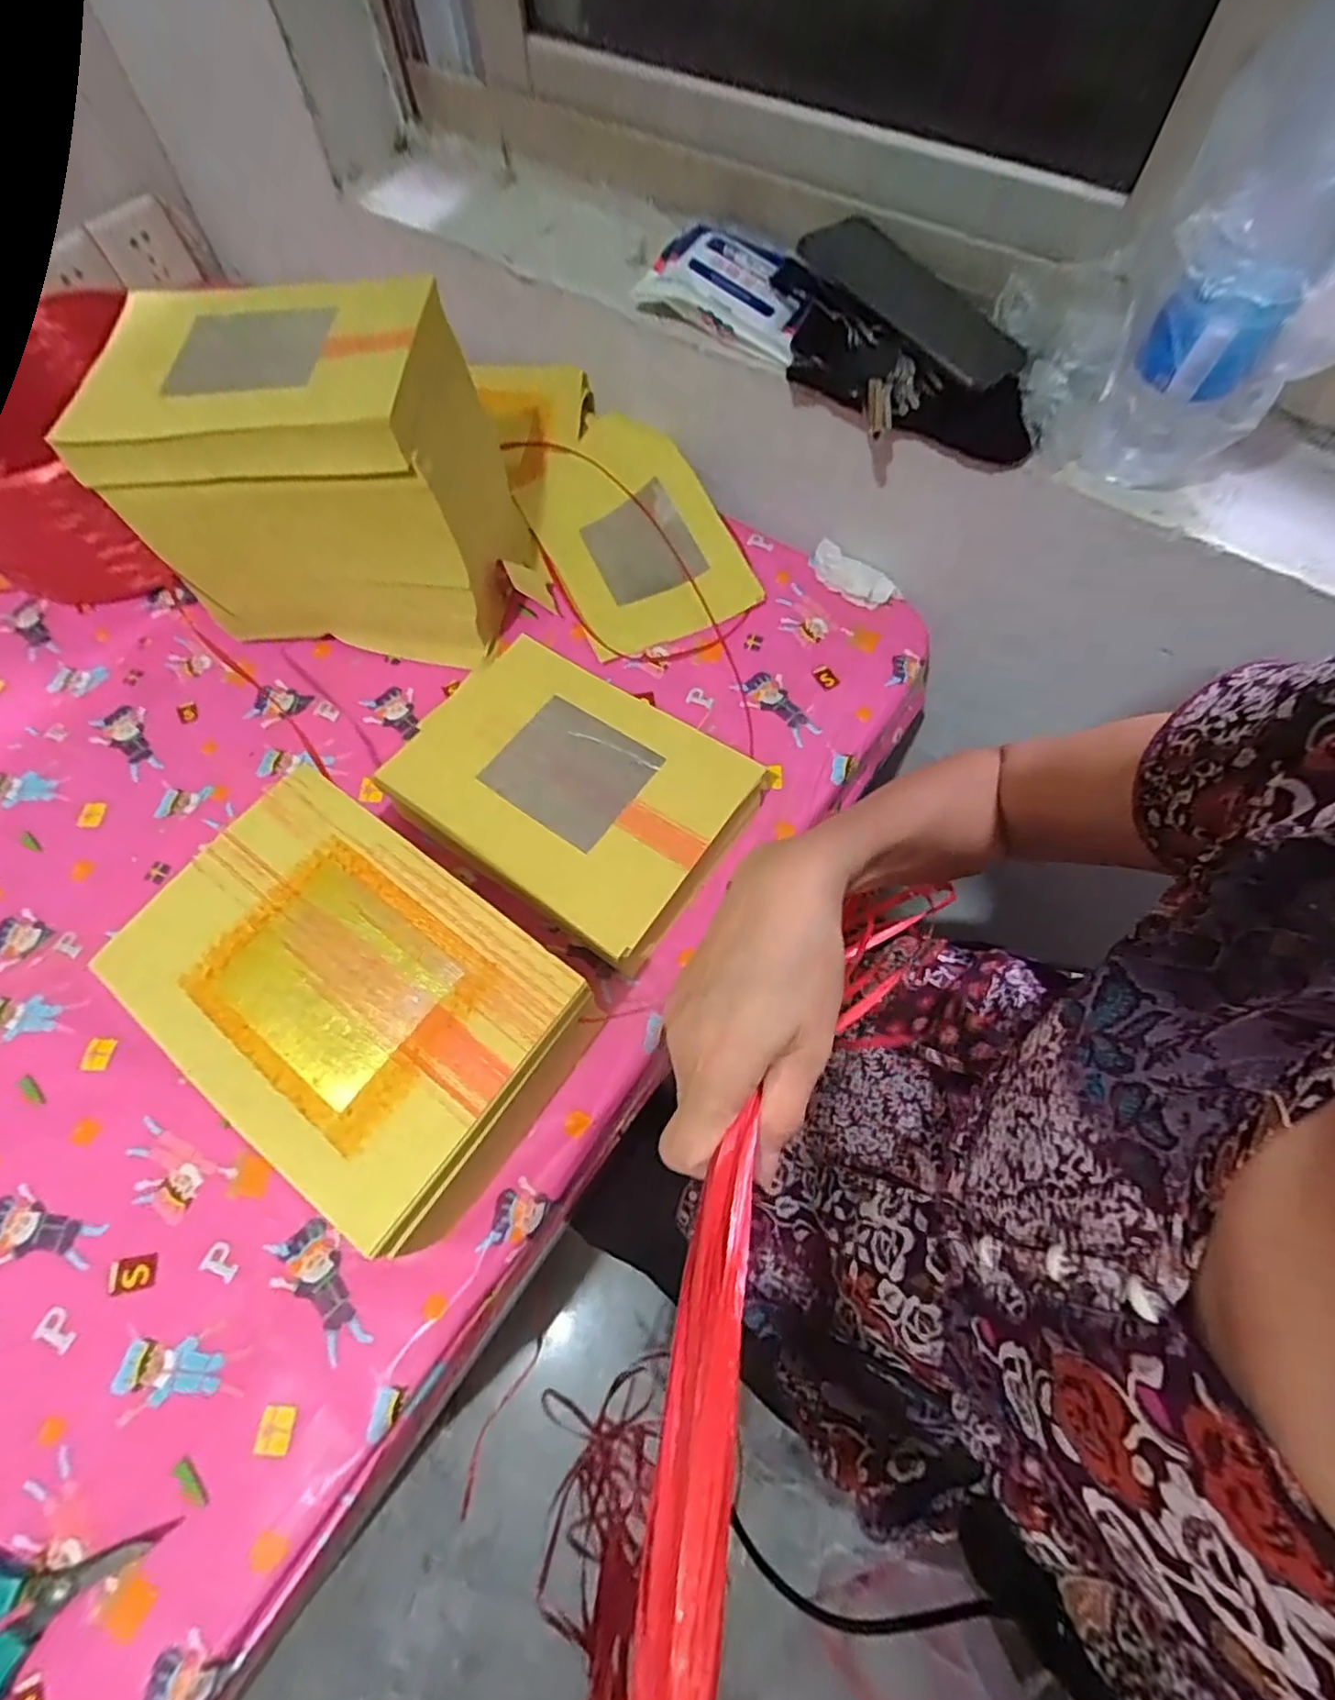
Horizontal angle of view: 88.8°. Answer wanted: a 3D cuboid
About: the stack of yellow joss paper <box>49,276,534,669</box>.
[{"bbox_3d":[-0.266,-0.293,0.547,0.246,0.198,0.181,4,65,4],"label":"stack of yellow joss paper"}]

